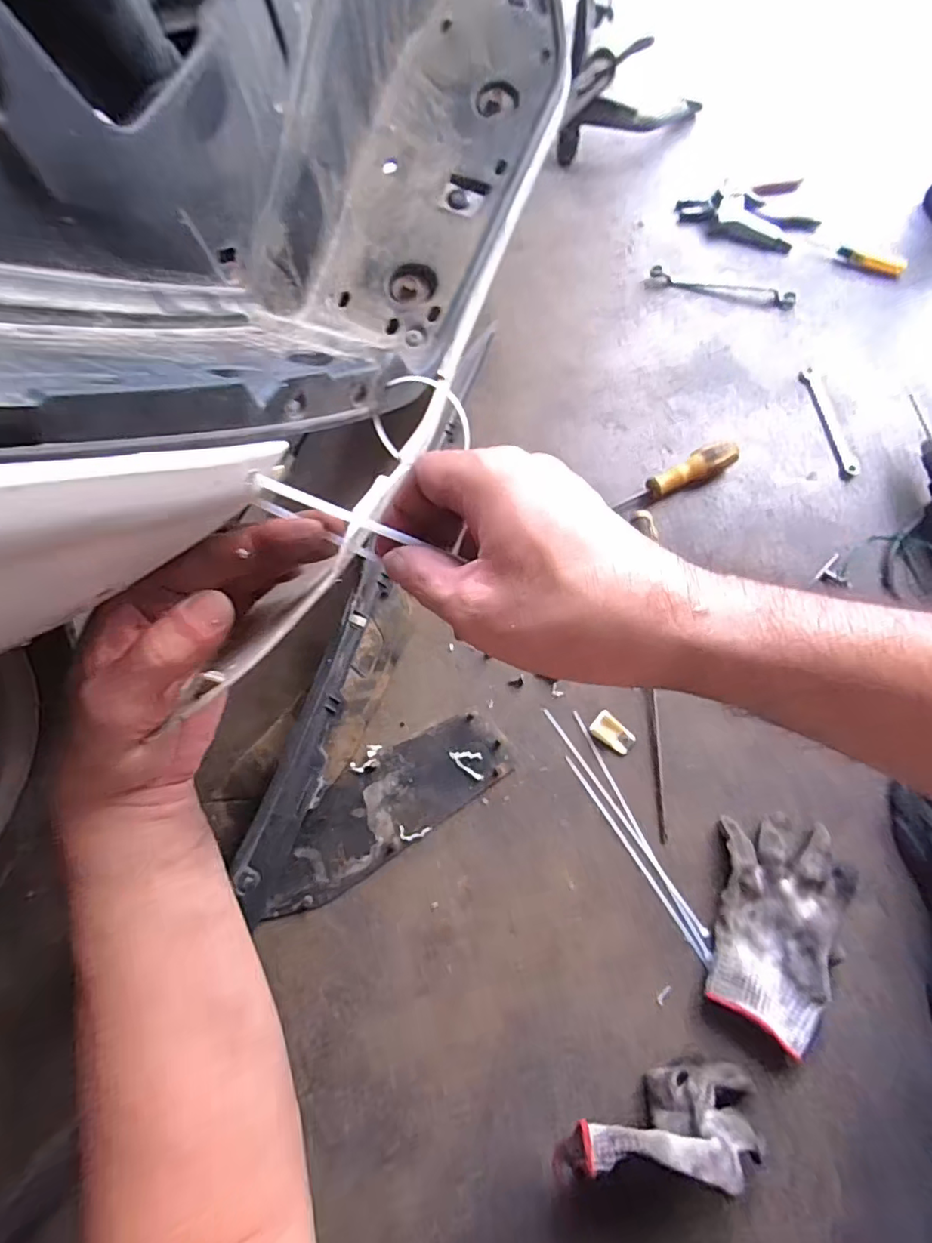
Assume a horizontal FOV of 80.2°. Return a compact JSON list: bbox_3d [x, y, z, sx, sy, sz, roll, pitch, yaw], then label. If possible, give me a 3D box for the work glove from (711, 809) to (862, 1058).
[{"bbox_3d":[0.274,0.262,0.493,0.116,0.033,0.172,26,73,9],"label":"work glove"}]

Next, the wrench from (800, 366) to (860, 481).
[{"bbox_3d":[0.443,-0.245,0.676,0.025,0.004,0.159,-8,71,-2],"label":"wrench"}]

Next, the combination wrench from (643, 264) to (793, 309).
[{"bbox_3d":[0.340,-0.447,0.740,0.197,0.010,0.029,11,72,4],"label":"combination wrench"}]

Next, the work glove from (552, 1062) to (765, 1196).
[{"bbox_3d":[0.152,0.393,0.417,0.169,0.086,0.065,-8,71,-3],"label":"work glove"}]

